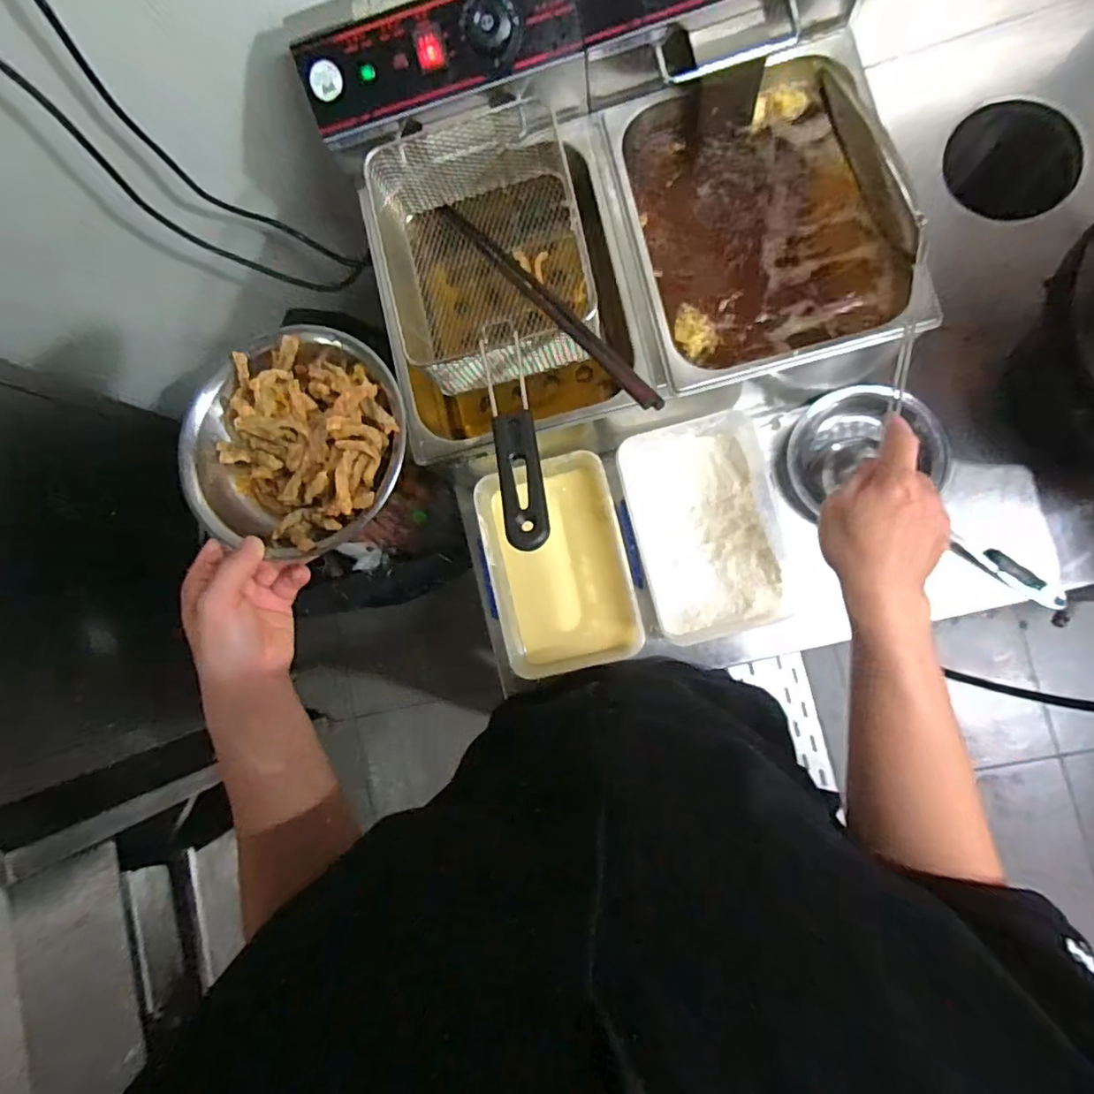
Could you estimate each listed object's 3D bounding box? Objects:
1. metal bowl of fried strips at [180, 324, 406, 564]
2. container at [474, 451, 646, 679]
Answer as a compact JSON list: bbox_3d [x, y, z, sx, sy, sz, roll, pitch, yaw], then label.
[{"bbox_3d":[-0.188,-0.080,0.418,0.169,0.042,0.162,0,87,8],"label":"metal bowl of fried strips"},{"bbox_3d":[0.016,0.024,0.700,0.164,0.070,0.253,-14,85,7],"label":"container"}]

